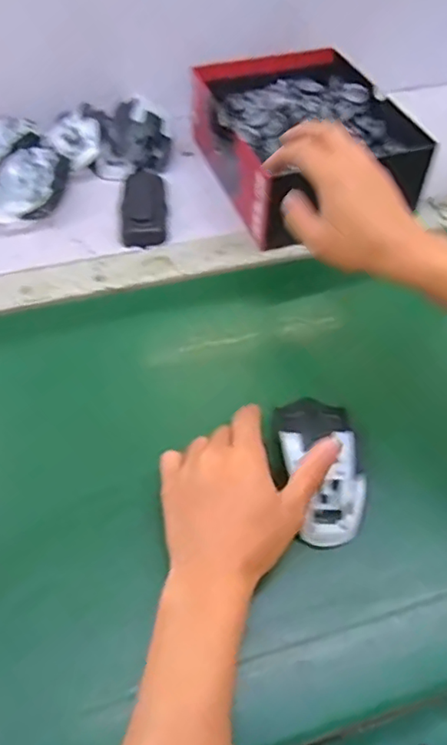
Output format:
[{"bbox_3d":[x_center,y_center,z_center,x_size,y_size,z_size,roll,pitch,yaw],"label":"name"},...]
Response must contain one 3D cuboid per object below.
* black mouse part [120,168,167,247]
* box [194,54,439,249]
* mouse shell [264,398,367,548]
[{"bbox_3d":[-0.087,-0.182,0.630,0.047,0.024,0.099,-5,54,-5],"label":"black mouse part"},{"bbox_3d":[0.085,-0.265,0.657,0.184,0.079,0.238,-15,55,-13],"label":"box"},{"bbox_3d":[0.068,0.067,0.431,0.068,0.038,0.114,-3,54,-4],"label":"mouse shell"}]

